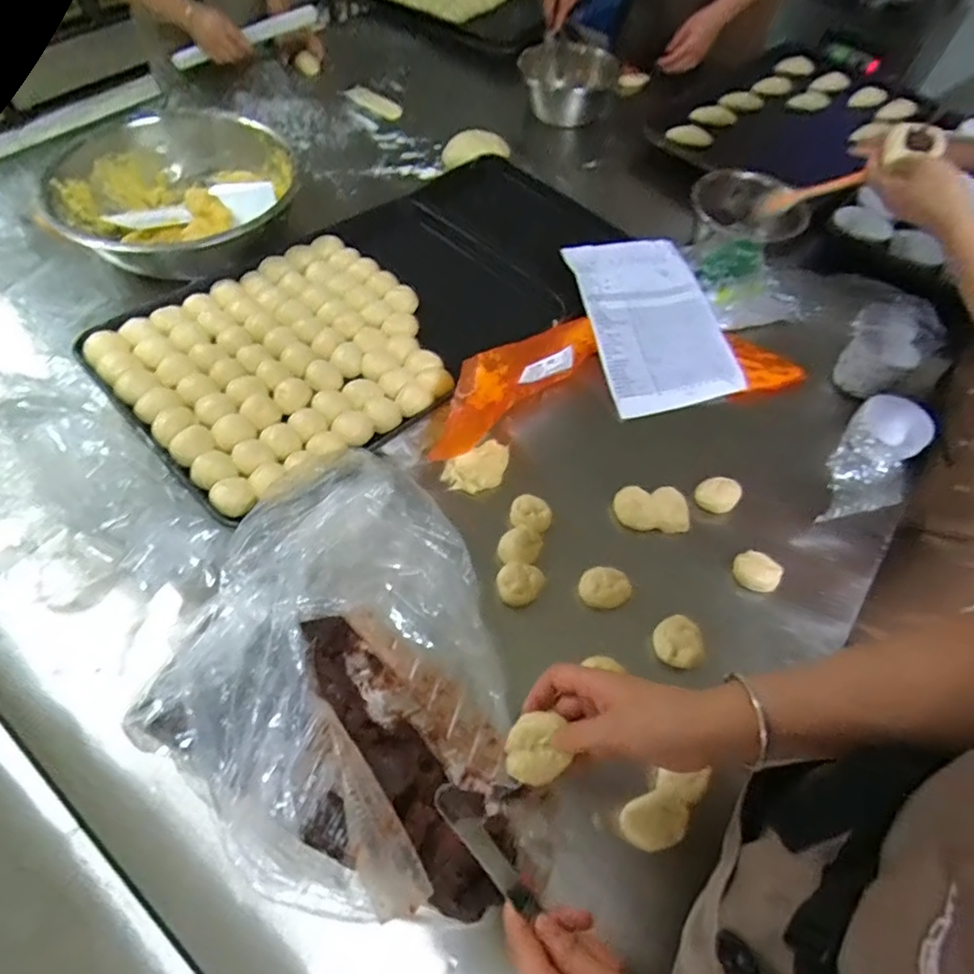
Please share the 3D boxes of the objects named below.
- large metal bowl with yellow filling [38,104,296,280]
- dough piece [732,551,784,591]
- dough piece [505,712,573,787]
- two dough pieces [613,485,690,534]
[{"bbox_3d":[-0.502,-0.467,0.911,0.344,0.124,0.301,-9,61,-9],"label":"large metal bowl with yellow filling"},{"bbox_3d":[0.330,0.106,0.690,0.054,0.033,0.042,30,62,13],"label":"dough piece"},{"bbox_3d":[0.039,0.207,0.443,0.048,0.018,0.048,1,59,-2],"label":"dough piece"},{"bbox_3d":[0.212,0.029,0.718,0.094,0.030,0.054,1,59,-3],"label":"two dough pieces"}]

